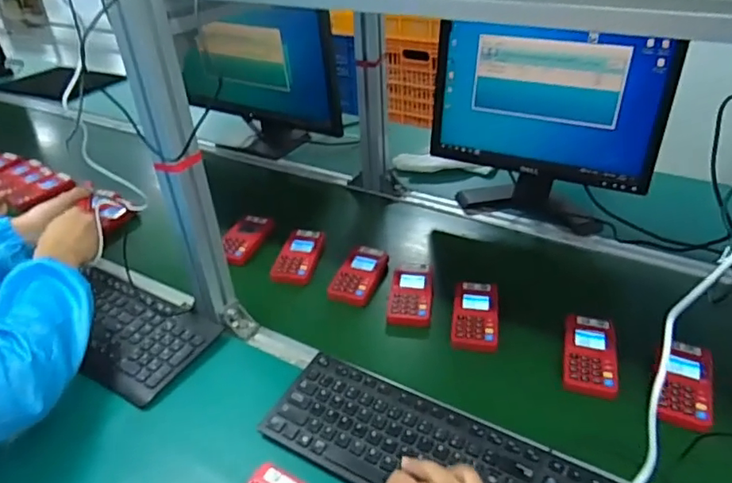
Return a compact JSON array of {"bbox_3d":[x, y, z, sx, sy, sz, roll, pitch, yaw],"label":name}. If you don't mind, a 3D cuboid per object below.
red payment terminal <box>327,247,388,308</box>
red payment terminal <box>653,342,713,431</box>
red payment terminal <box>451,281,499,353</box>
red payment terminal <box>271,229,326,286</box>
[{"bbox_3d":[-0.013,0.055,0.840,0.060,0.026,0.123,11,37,20],"label":"red payment terminal"},{"bbox_3d":[0.383,0.170,0.657,0.058,0.017,0.130,14,38,23],"label":"red payment terminal"},{"bbox_3d":[0.153,0.102,0.756,0.061,0.023,0.117,3,35,10],"label":"red payment terminal"},{"bbox_3d":[-0.111,0.026,0.911,0.065,0.021,0.135,5,35,12],"label":"red payment terminal"}]

